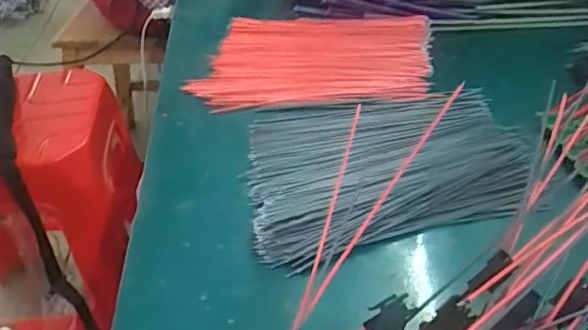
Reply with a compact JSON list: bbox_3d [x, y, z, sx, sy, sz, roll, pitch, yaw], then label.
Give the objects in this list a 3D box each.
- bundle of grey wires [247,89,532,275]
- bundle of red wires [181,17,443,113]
[{"bbox_3d":[0.061,-0.002,0.383,0.176,0.011,0.157,-5,37,-2],"label":"bundle of grey wires"},{"bbox_3d":[0.019,-0.092,0.503,0.195,0.018,0.133,-1,37,4],"label":"bundle of red wires"}]

